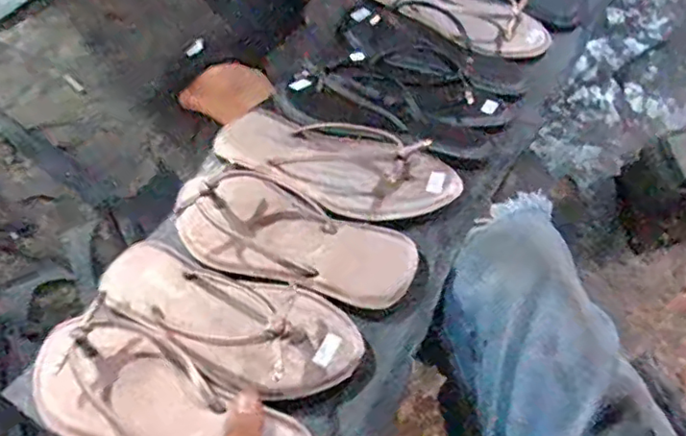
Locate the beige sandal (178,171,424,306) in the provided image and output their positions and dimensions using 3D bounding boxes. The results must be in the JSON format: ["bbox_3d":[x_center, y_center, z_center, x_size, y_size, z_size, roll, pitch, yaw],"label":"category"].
[{"bbox_3d":[-0.049,0.007,0.493,0.221,0.043,0.092,18,69,21],"label":"beige sandal"}]

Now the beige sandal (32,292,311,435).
[{"bbox_3d":[-0.129,0.131,0.420,0.231,0.037,0.087,21,69,20],"label":"beige sandal"}]

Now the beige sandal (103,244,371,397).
[{"bbox_3d":[-0.102,0.070,0.460,0.236,0.052,0.090,18,68,26],"label":"beige sandal"}]

